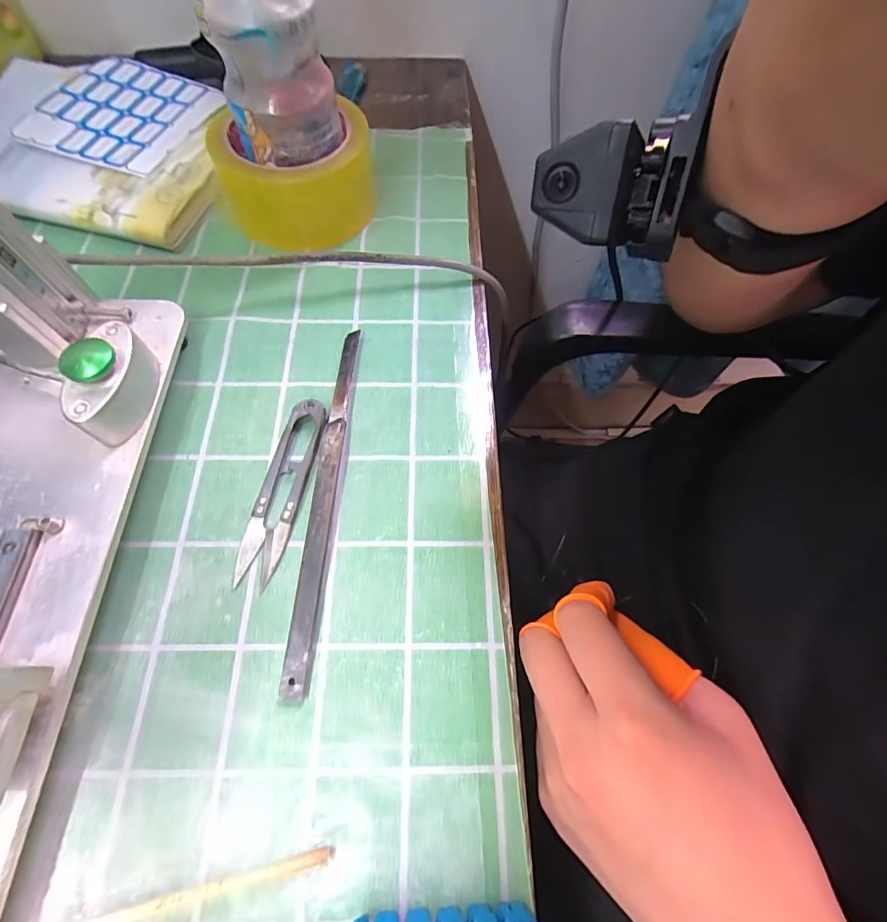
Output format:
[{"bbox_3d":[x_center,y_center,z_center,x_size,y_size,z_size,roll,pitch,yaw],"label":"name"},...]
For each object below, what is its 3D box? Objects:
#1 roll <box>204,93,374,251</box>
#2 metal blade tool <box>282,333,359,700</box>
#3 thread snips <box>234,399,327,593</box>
[{"bbox_3d":[-0.102,-0.200,0.307,0.104,0.051,0.089,-7,65,-4],"label":"roll"},{"bbox_3d":[-0.061,0.012,0.234,0.012,0.009,0.196,3,65,0],"label":"metal blade tool"},{"bbox_3d":[-0.084,0.013,0.233,0.022,0.010,0.098,11,65,4],"label":"thread snips"}]

